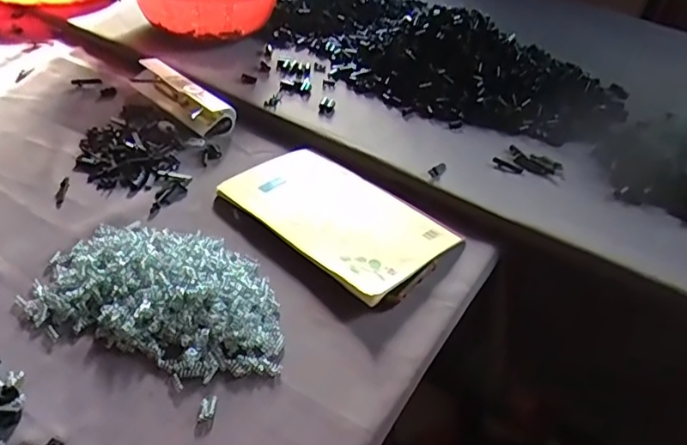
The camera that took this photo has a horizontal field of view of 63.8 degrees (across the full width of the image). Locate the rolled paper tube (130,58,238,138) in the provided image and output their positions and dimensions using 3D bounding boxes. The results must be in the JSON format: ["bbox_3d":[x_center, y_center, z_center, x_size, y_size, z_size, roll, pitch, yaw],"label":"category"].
[{"bbox_3d":[-0.194,-0.151,0.658,0.145,0.034,0.045,33,46,29],"label":"rolled paper tube"}]

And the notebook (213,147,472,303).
[{"bbox_3d":[-0.004,-0.009,0.537,0.209,0.014,0.139,32,45,28],"label":"notebook"}]

